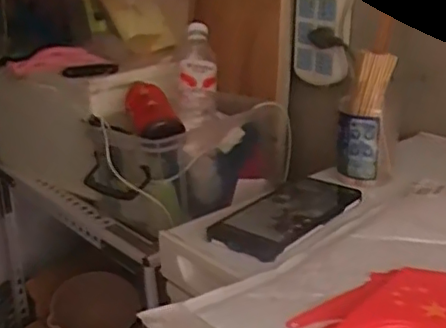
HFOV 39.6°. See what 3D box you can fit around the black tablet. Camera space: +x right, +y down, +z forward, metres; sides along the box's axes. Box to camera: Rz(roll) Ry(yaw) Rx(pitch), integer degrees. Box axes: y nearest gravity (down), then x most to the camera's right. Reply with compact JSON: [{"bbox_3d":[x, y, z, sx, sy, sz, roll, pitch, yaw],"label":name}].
[{"bbox_3d":[0.062,0.050,0.614,0.085,0.011,0.145,16,35,38],"label":"black tablet"}]

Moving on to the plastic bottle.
[{"bbox_3d":[-0.038,-0.139,0.942,0.056,0.179,0.051,1,-23,7],"label":"plastic bottle"}]

